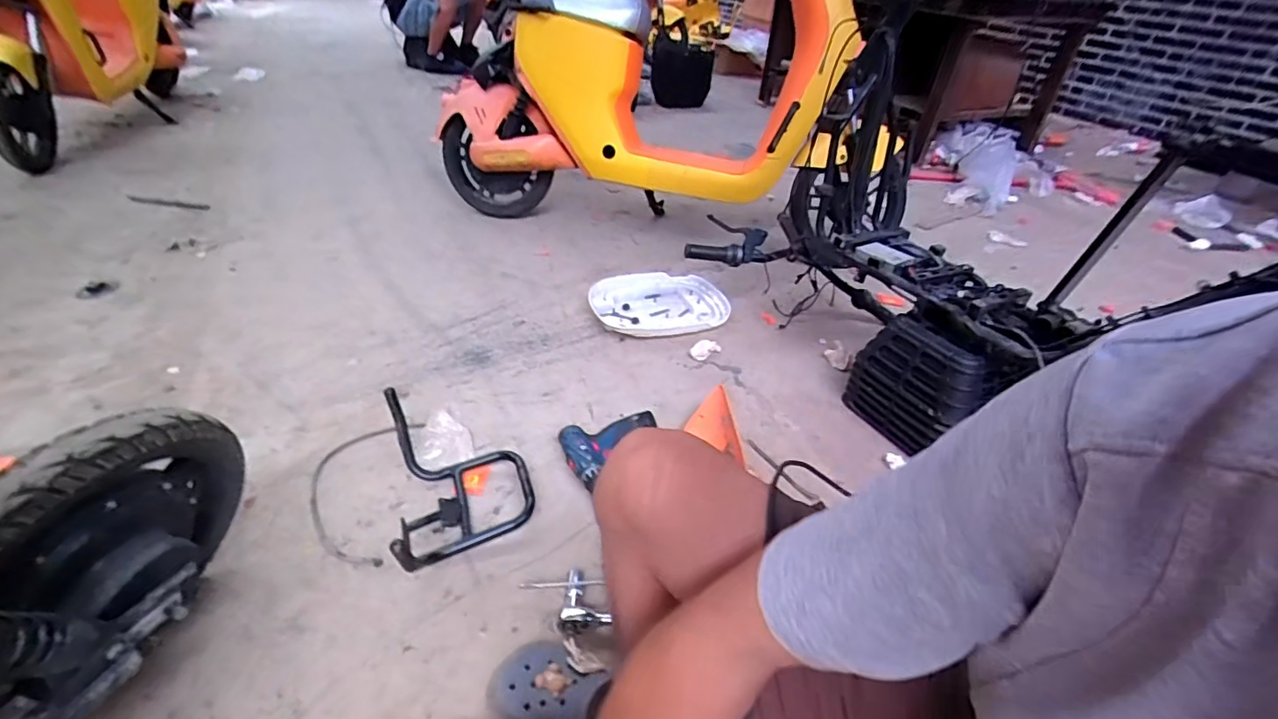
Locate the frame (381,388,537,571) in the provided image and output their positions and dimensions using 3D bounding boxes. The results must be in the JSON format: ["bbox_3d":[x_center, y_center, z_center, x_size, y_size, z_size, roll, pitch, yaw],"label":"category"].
[{"bbox_3d":[-0.287,0.180,0.907,0.206,0.139,0.367,-9,39,-19],"label":"frame"}]

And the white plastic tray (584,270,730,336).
[{"bbox_3d":[0.059,-0.149,1.469,0.365,0.053,0.263,-8,39,-18],"label":"white plastic tray"}]

